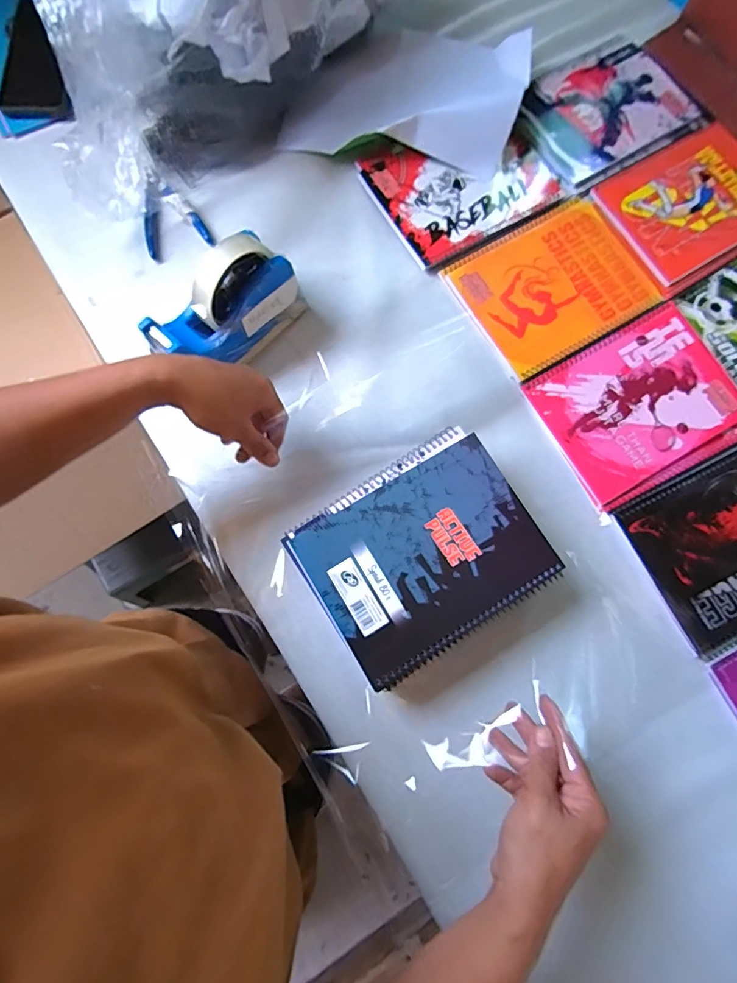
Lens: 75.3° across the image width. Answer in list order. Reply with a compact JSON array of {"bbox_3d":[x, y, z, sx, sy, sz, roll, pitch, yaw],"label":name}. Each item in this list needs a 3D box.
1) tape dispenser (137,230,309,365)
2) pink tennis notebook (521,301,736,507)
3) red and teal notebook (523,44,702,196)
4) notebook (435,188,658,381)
[{"bbox_3d":[-0.138,-0.176,0.468,0.057,0.105,0.148,41,81,7],"label":"tape dispenser"},{"bbox_3d":[0.282,-0.097,0.502,0.194,0.008,0.147,-30,80,-7],"label":"pink tennis notebook"},{"bbox_3d":[0.292,-0.467,0.585,0.207,0.010,0.149,-32,80,-7],"label":"red and teal notebook"},{"bbox_3d":[0.206,-0.231,0.531,0.204,0.007,0.157,-30,80,-7],"label":"notebook"}]

